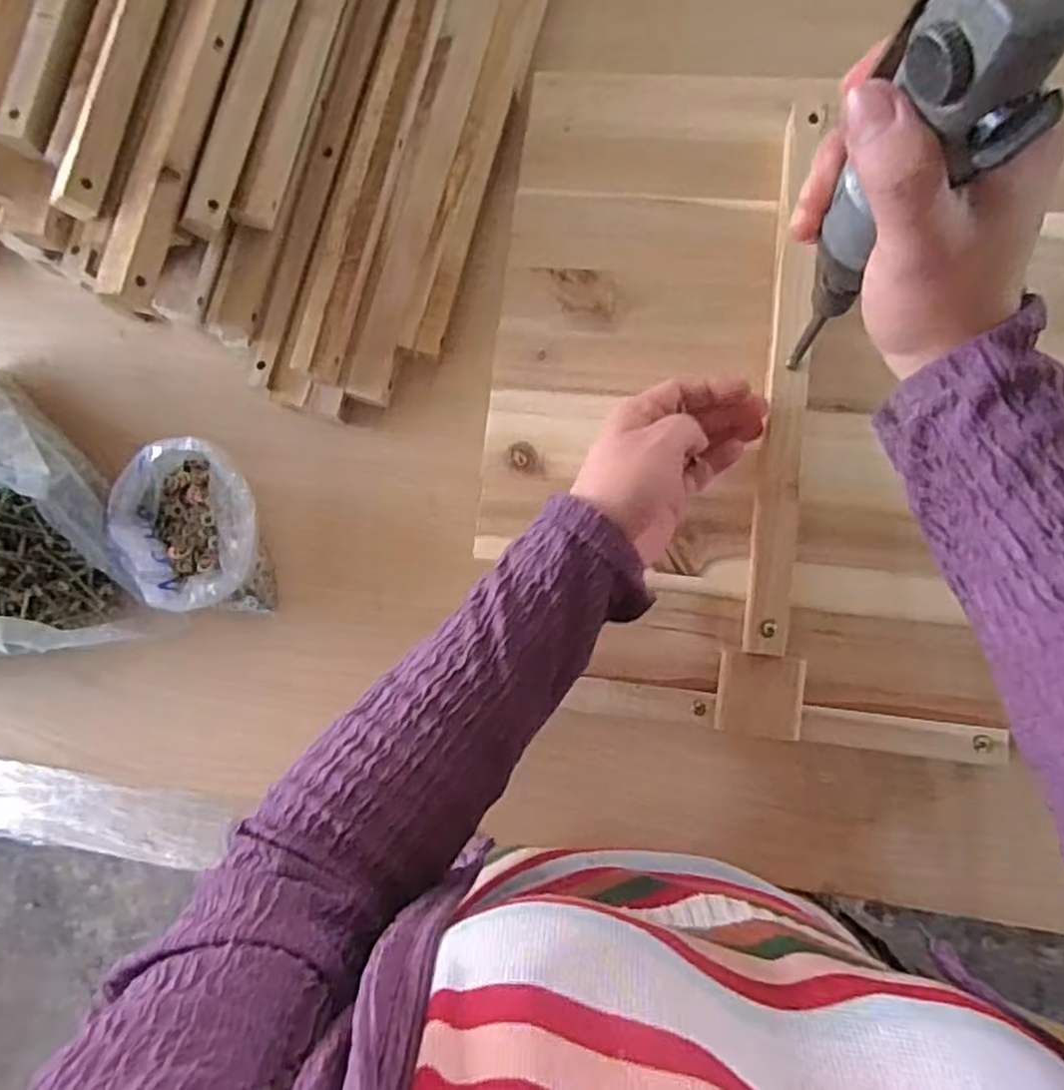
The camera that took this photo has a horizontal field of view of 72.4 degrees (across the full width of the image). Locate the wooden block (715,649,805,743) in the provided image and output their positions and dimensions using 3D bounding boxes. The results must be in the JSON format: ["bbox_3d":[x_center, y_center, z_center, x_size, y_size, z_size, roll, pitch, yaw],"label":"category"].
[{"bbox_3d":[0.132,0.087,0.424,0.048,0.019,0.047,5,84,7],"label":"wooden block"}]

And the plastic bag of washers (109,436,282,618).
[{"bbox_3d":[-0.222,-0.010,0.477,0.085,0.053,0.106,-3,83,6],"label":"plastic bag of washers"}]

